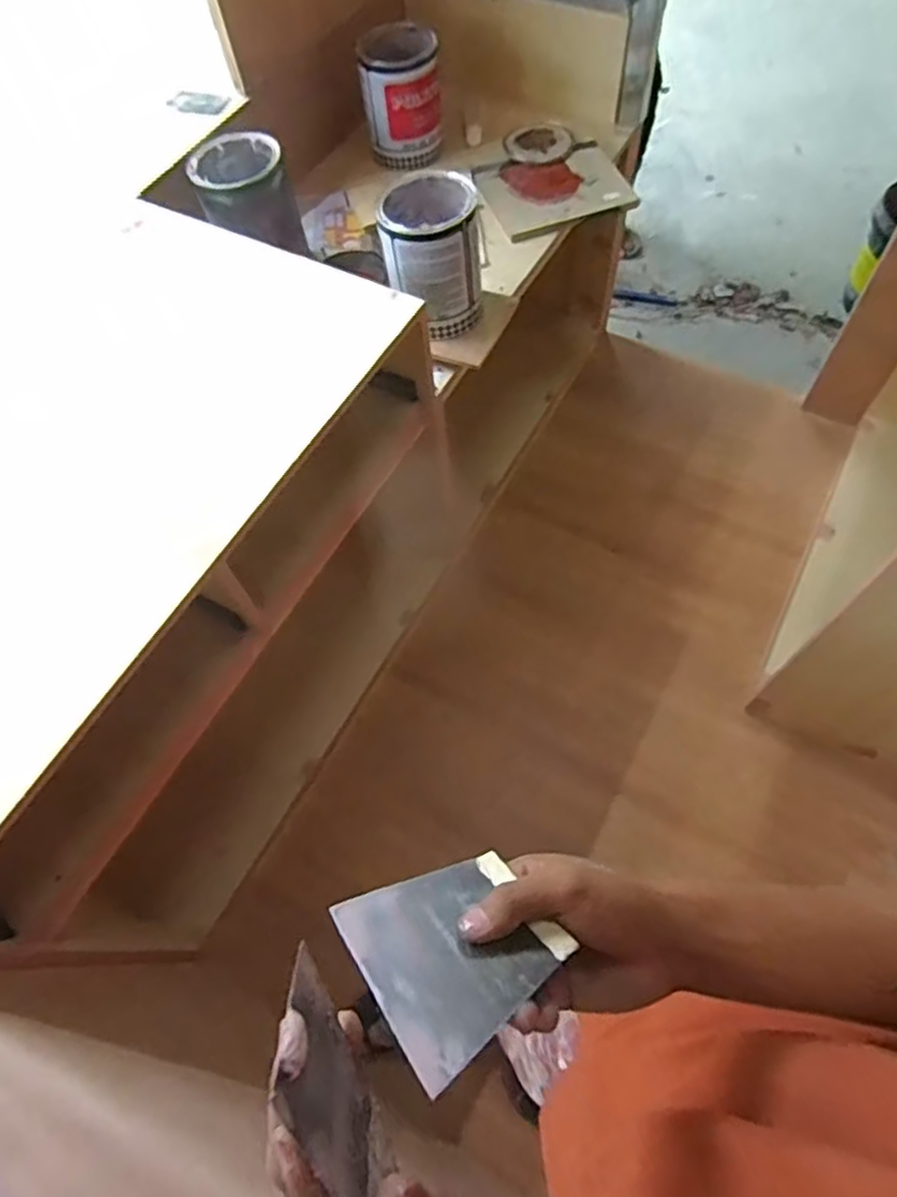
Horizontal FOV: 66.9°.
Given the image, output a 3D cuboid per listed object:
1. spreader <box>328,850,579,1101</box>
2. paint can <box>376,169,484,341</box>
[{"bbox_3d":[0.005,0.181,0.356,0.097,0.004,0.105,-17,32,-26],"label":"spreader"},{"bbox_3d":[-0.025,-0.573,1.145,0.158,0.185,0.163,-2,62,3],"label":"paint can"}]

